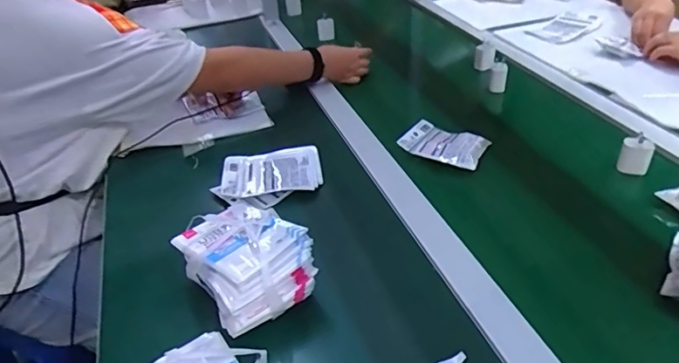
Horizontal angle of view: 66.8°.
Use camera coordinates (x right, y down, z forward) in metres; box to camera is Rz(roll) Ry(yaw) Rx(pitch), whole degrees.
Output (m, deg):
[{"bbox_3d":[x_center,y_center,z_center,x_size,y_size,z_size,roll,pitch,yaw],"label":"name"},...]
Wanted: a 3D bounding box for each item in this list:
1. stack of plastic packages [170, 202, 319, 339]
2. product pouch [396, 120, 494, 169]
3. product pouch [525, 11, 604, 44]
[{"bbox_3d":[-0.110,0.094,0.610,0.125,0.075,0.166,-29,42,-32],"label":"stack of plastic packages"},{"bbox_3d":[0.174,-0.064,0.854,0.132,0.022,0.086,18,40,28],"label":"product pouch"},{"bbox_3d":[0.539,-0.368,1.224,0.163,0.017,0.107,-25,40,-29],"label":"product pouch"}]

